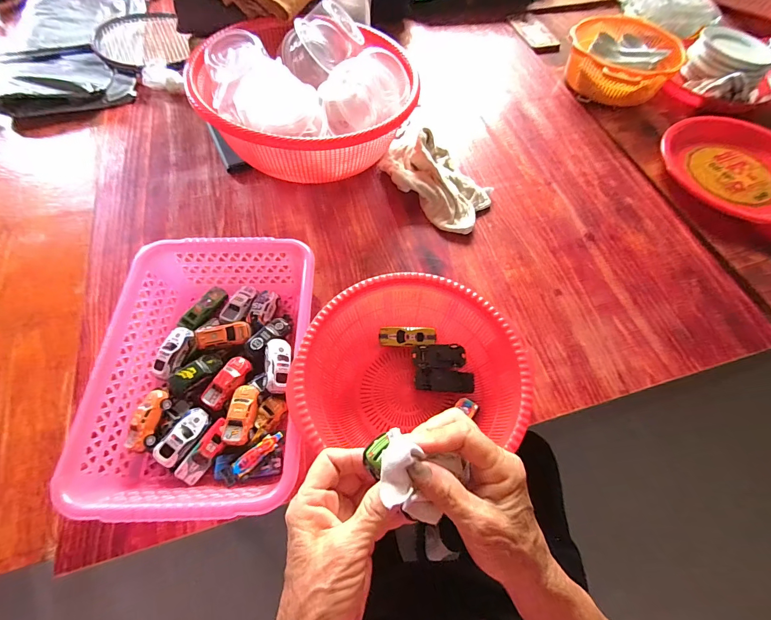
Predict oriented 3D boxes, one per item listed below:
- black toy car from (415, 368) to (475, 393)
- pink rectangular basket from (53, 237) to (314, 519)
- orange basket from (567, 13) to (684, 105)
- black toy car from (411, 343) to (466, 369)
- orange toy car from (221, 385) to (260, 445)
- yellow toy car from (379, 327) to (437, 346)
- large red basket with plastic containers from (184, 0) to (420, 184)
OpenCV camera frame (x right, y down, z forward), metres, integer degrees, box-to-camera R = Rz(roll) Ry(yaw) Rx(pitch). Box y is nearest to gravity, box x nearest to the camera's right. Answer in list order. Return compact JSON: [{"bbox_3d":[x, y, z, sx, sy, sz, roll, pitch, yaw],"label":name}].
[{"bbox_3d":[0.071,0.086,0.448,0.070,0.020,0.027,2,73,1],"label":"black toy car"},{"bbox_3d":[-0.193,0.062,0.422,0.211,0.077,0.302,-1,60,-1],"label":"pink rectangular basket"},{"bbox_3d":[0.482,-0.513,0.750,0.200,0.073,0.254,40,67,20],"label":"orange basket"},{"bbox_3d":[0.065,0.058,0.453,0.063,0.022,0.030,2,60,0],"label":"black toy car"},{"bbox_3d":[-0.158,0.114,0.404,0.027,0.016,0.064,4,60,2],"label":"orange toy car"},{"bbox_3d":[0.028,0.034,0.466,0.070,0.018,0.025,4,92,5],"label":"yellow toy car"},{"bbox_3d":[-0.130,-0.352,0.606,0.306,0.165,0.291,-13,61,-8],"label":"large red basket with plastic containers"}]

